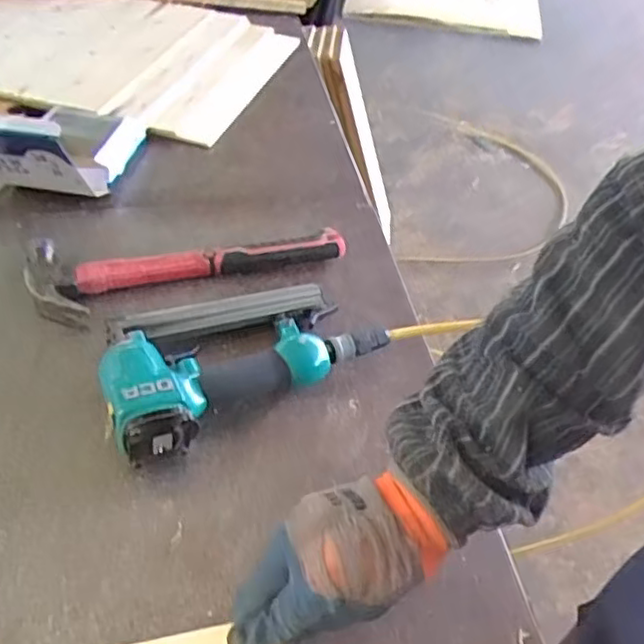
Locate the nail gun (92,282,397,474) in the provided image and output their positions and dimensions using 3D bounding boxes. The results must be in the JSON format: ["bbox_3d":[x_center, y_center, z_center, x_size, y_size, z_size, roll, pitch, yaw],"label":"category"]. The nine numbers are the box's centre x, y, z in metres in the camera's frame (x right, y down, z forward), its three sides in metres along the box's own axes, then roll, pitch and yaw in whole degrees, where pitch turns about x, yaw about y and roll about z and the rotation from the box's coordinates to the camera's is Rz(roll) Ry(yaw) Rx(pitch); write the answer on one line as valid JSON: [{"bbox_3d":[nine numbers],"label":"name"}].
[{"bbox_3d":[-0.082,0.018,0.617,0.263,0.061,0.145,-25,52,-27],"label":"nail gun"}]

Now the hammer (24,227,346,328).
[{"bbox_3d":[-0.145,-0.074,0.728,0.319,0.033,0.114,-17,49,-21],"label":"hammer"}]

